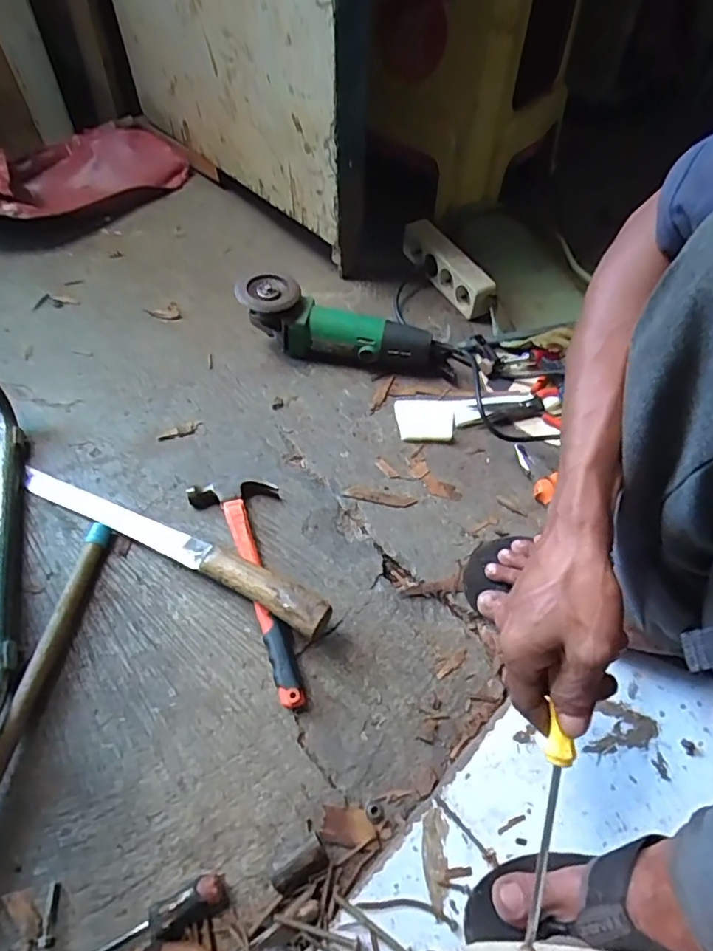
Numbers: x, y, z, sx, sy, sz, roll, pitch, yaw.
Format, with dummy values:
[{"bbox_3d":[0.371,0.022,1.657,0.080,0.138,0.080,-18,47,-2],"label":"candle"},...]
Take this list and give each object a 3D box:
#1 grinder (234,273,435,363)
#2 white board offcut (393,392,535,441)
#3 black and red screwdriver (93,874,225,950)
[{"bbox_3d":[-0.026,-0.203,0.751,0.265,0.090,0.070,9,54,1],"label":"grinder"},{"bbox_3d":[0.146,-0.082,0.733,0.187,0.014,0.076,-1,55,-6],"label":"white board offcut"},{"bbox_3d":[-0.192,0.355,0.406,0.193,0.021,0.022,-21,59,-19],"label":"black and red screwdriver"}]

